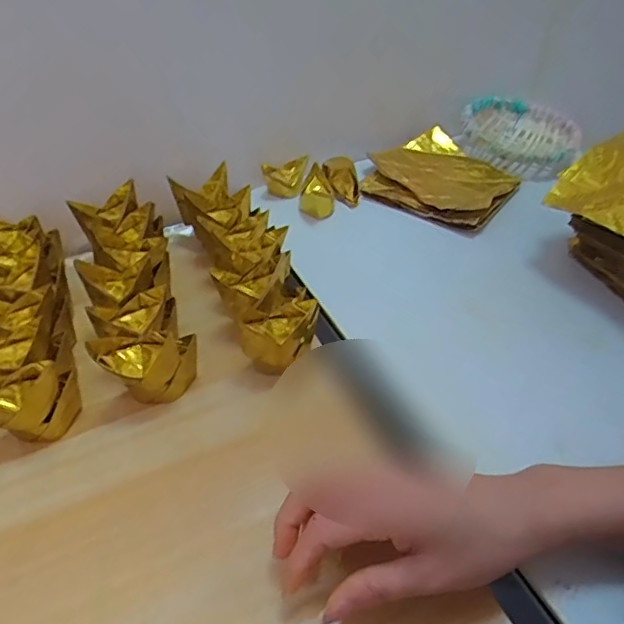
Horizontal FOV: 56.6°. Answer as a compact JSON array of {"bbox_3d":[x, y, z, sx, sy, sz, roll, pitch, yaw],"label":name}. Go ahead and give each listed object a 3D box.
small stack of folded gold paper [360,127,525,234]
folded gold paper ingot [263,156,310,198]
[{"bbox_3d":[0.134,-0.140,0.605,0.143,0.029,0.128,26,51,24],"label":"small stack of folded gold paper"},{"bbox_3d":[-0.029,-0.139,0.597,0.039,0.033,0.034,16,47,16],"label":"folded gold paper ingot"}]

